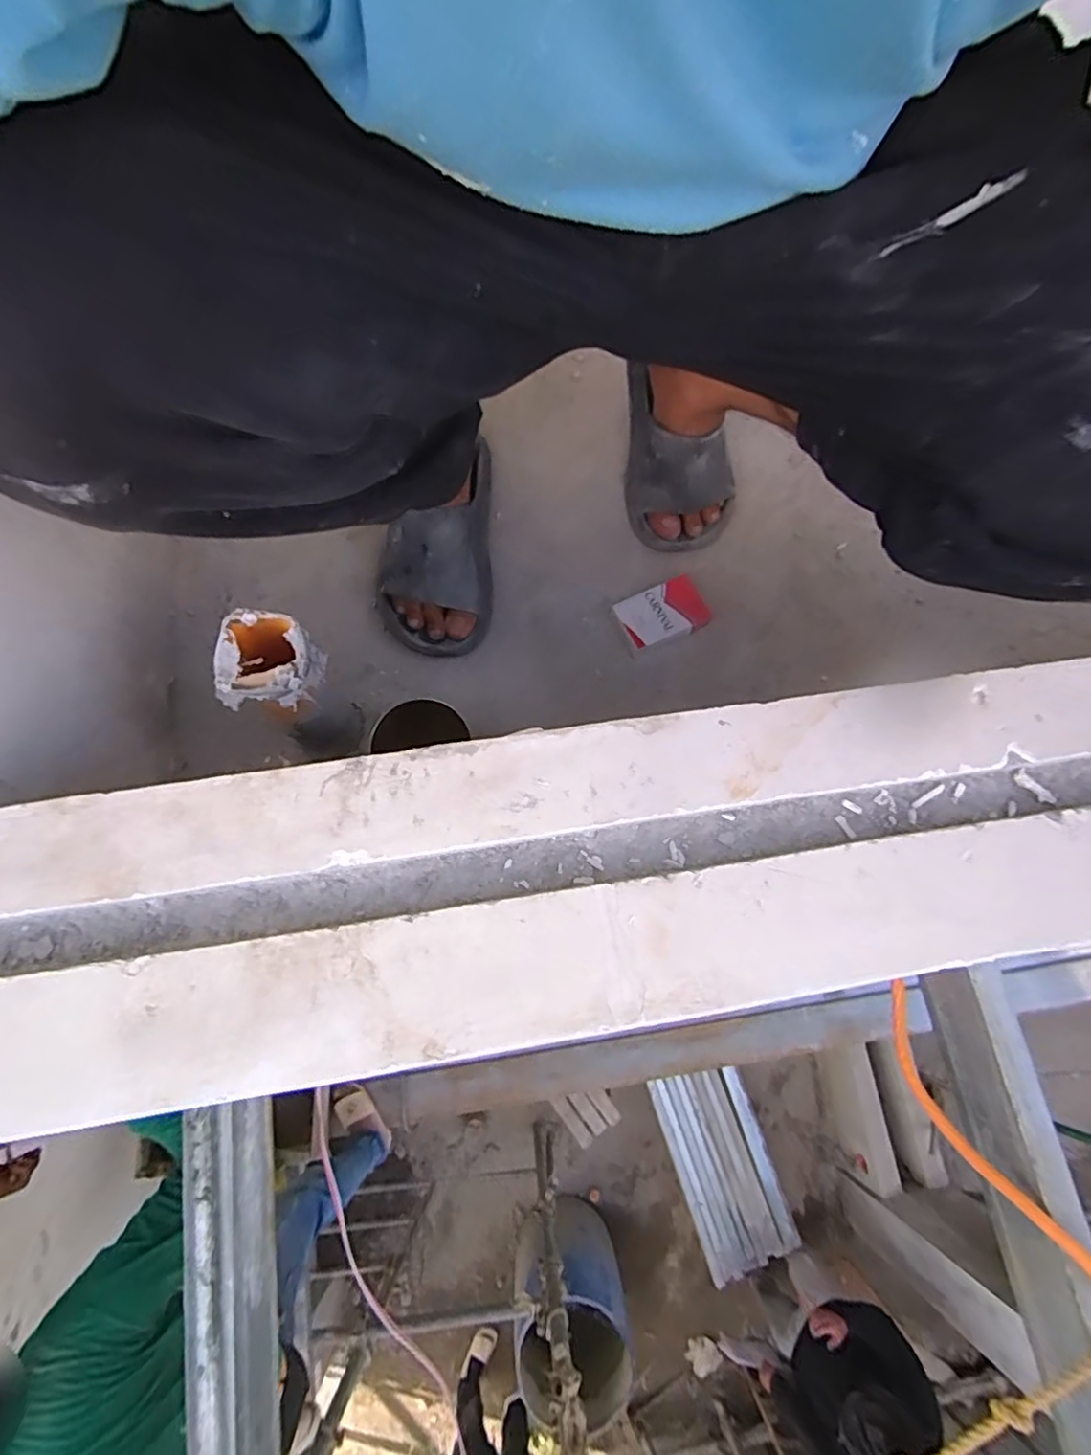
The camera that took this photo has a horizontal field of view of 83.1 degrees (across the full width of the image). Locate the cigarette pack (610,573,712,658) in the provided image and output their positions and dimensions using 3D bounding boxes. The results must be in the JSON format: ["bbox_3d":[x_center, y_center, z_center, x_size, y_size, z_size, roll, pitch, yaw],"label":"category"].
[{"bbox_3d":[0.120,-0.117,0.632,0.095,0.020,0.057,-26,75,-8],"label":"cigarette pack"}]

